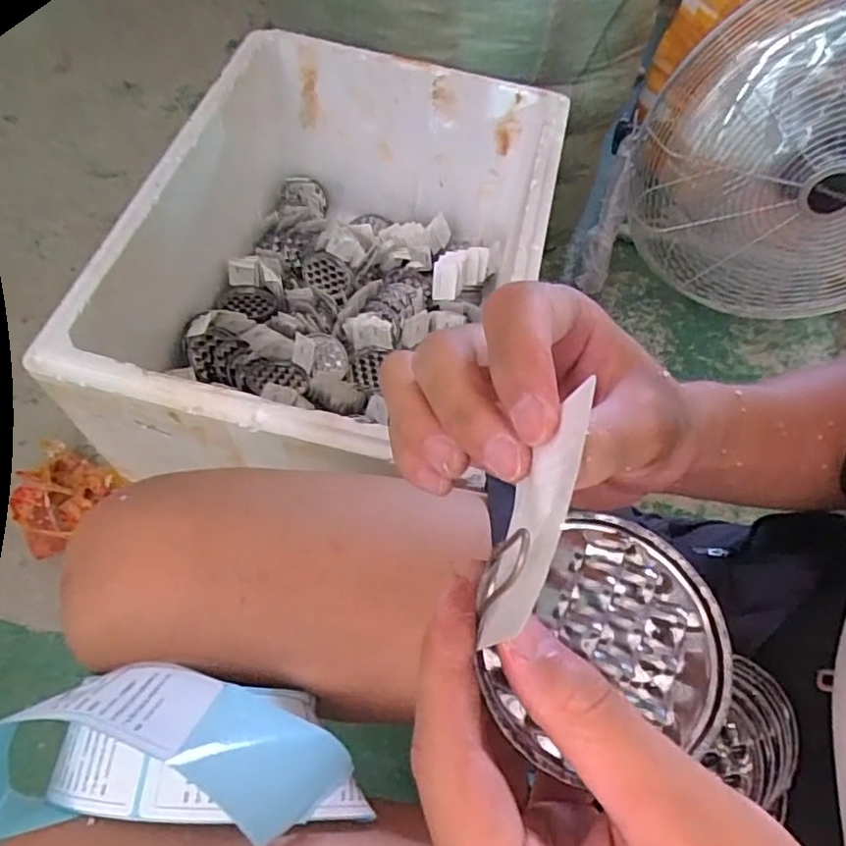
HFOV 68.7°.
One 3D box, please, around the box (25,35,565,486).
[{"bbox_3d":[-0.098,-0.196,0.808,0.451,0.263,0.623,17,60,4],"label":"box"}]

